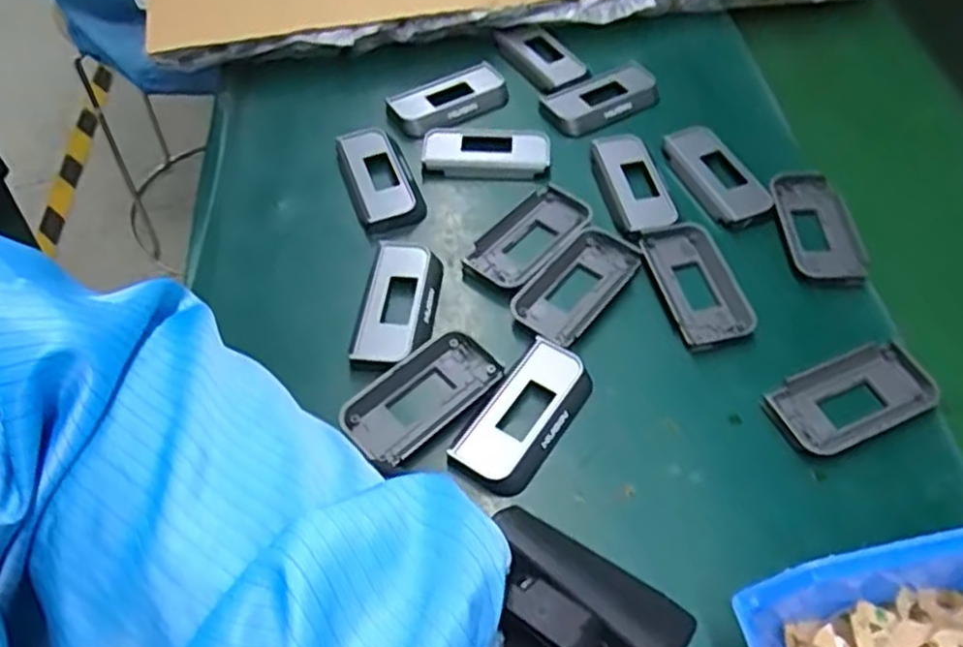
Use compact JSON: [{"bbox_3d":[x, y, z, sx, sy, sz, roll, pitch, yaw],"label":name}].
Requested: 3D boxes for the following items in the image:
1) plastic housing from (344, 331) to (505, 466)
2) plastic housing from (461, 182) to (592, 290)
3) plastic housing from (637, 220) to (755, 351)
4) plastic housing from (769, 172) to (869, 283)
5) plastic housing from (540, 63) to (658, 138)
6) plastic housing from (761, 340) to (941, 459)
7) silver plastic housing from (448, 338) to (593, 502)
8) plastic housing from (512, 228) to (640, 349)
[{"bbox_3d":[-0.027,0.035,0.341,0.071,0.013,0.036,-35,62,-24],"label":"plastic housing"},{"bbox_3d":[0.026,-0.047,0.392,0.037,0.010,0.073,38,61,23],"label":"plastic housing"},{"bbox_3d":[0.110,-0.021,0.373,0.039,0.008,0.073,-9,55,-9],"label":"plastic housing"},{"bbox_3d":[0.183,-0.052,0.398,0.042,0.006,0.076,-1,54,-3],"label":"plastic housing"},{"bbox_3d":[0.074,-0.141,0.460,0.073,0.013,0.037,-26,59,-20],"label":"plastic housing"},{"bbox_3d":[0.169,0.033,0.335,0.076,0.007,0.039,-19,57,-16],"label":"plastic housing"},{"bbox_3d":[0.020,0.042,0.330,0.036,0.007,0.075,32,59,19],"label":"silver plastic housing"},{"bbox_3d":[0.049,-0.020,0.376,0.038,0.009,0.072,34,60,21],"label":"plastic housing"}]

